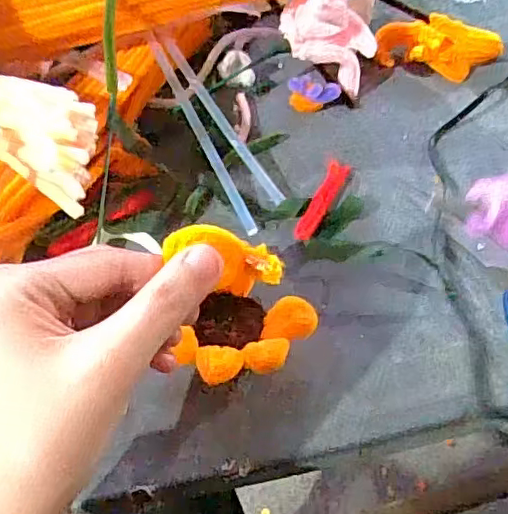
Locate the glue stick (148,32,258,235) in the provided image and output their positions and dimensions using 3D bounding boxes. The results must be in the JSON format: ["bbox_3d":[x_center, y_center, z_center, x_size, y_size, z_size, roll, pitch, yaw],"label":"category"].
[{"bbox_3d":[-0.037,-0.087,0.399,0.009,0.012,0.167,-22,71,-14],"label":"glue stick"}]

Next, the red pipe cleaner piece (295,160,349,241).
[{"bbox_3d":[0.046,-0.038,0.382,0.015,0.005,0.074,20,56,12],"label":"red pipe cleaner piece"}]

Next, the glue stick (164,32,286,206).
[{"bbox_3d":[-0.023,-0.097,0.408,0.010,0.011,0.153,-28,72,-18],"label":"glue stick"}]

